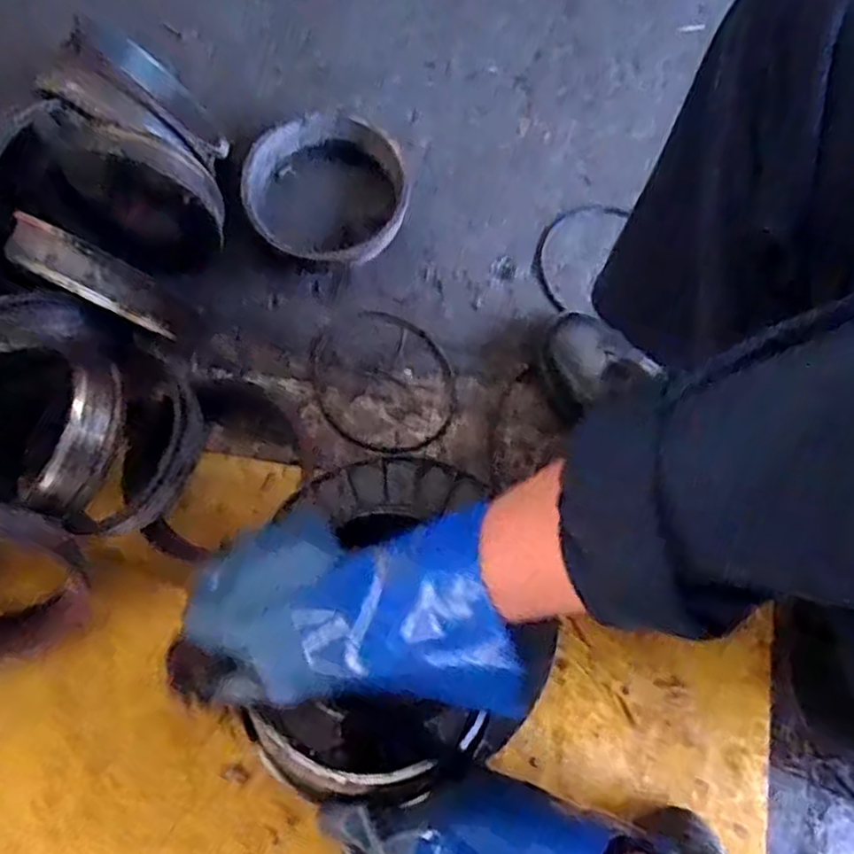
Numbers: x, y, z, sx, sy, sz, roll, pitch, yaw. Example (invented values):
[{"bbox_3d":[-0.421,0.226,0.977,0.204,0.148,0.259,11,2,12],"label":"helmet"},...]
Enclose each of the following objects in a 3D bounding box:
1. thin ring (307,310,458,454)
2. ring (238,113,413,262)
[{"bbox_3d":[-0.047,-0.049,0.740,0.165,0.005,0.146,26,77,6],"label":"thin ring"},{"bbox_3d":[-0.108,-0.257,0.759,0.174,0.056,0.167,1,73,-2],"label":"ring"}]

